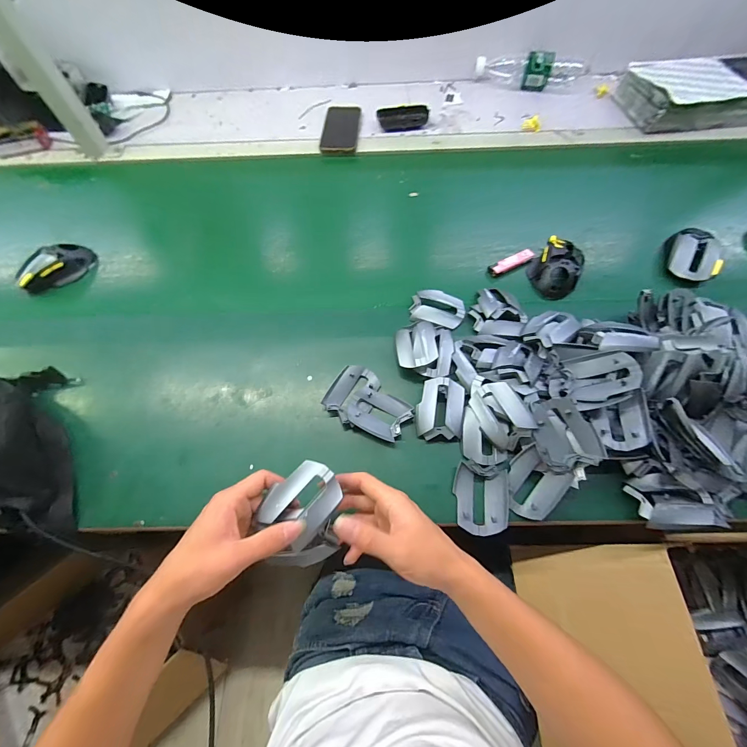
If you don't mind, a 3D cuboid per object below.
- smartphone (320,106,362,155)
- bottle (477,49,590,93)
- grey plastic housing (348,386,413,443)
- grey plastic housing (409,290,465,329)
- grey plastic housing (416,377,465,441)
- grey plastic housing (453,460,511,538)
[{"bbox_3d":[-0.068,-0.526,0.724,0.077,0.009,0.160,2,65,2],"label":"smartphone"},{"bbox_3d":[0.373,-0.703,0.772,0.262,0.067,0.077,2,65,2],"label":"bottle"},{"bbox_3d":[0.006,0.052,0.444,0.080,0.019,0.057,26,68,13],"label":"grey plastic housing"},{"bbox_3d":[0.095,-0.096,0.501,0.078,0.012,0.056,19,67,10],"label":"grey plastic housing"},{"bbox_3d":[0.087,0.047,0.441,0.057,0.025,0.077,9,65,5],"label":"grey plastic housing"},{"bbox_3d":[0.127,0.149,0.397,0.061,0.014,0.073,7,65,4],"label":"grey plastic housing"}]

